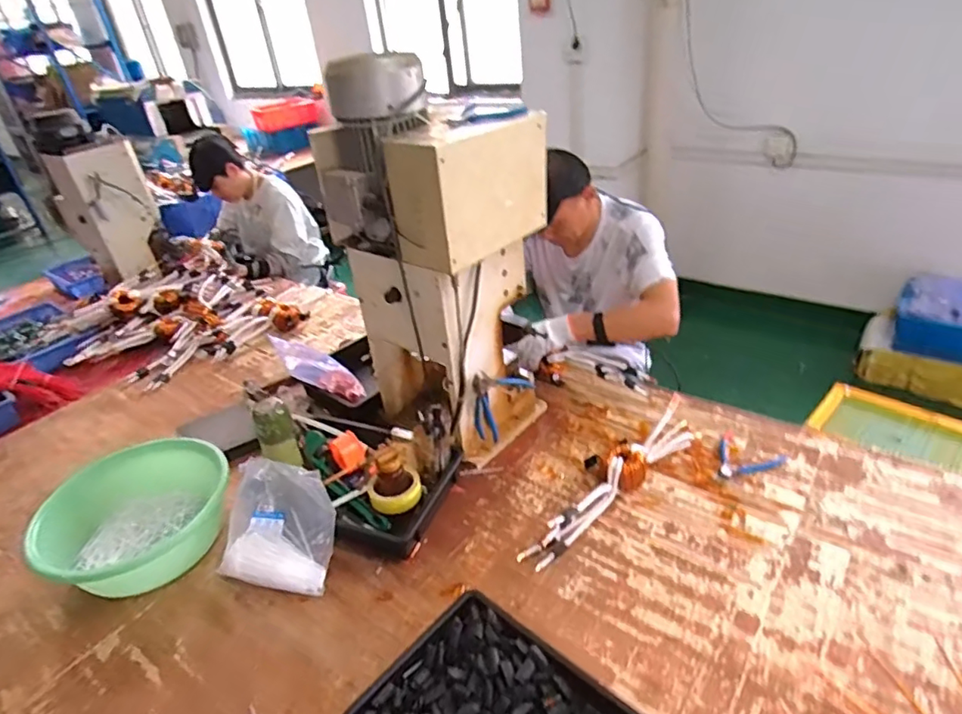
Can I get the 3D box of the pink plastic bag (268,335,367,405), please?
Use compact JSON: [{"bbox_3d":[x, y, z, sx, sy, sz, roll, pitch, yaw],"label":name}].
[{"bbox_3d":[-0.380,0.026,1.330,0.255,0.057,0.102,32,38,-3],"label":"pink plastic bag"}]

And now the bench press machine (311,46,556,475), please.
[{"bbox_3d":[-0.078,-0.170,1.100,0.312,0.696,0.286,20,41,36],"label":"bench press machine"}]

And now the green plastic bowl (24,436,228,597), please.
[{"bbox_3d":[-0.600,0.298,0.997,0.293,0.132,0.276,-6,36,4],"label":"green plastic bowl"}]

